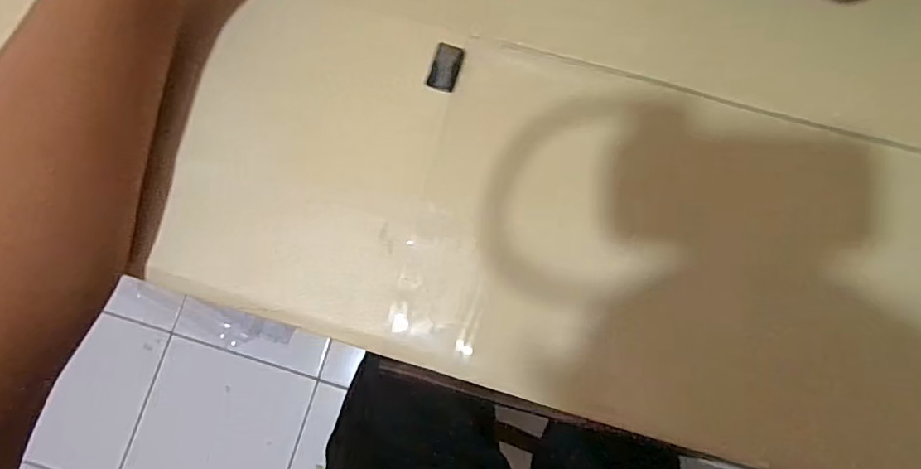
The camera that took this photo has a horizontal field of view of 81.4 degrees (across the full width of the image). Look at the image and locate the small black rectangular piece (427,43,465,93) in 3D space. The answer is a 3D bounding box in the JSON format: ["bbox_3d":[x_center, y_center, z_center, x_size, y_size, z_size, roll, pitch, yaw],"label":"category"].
[{"bbox_3d":[-0.007,-0.081,0.260,0.013,0.004,0.022,16,82,2],"label":"small black rectangular piece"}]

